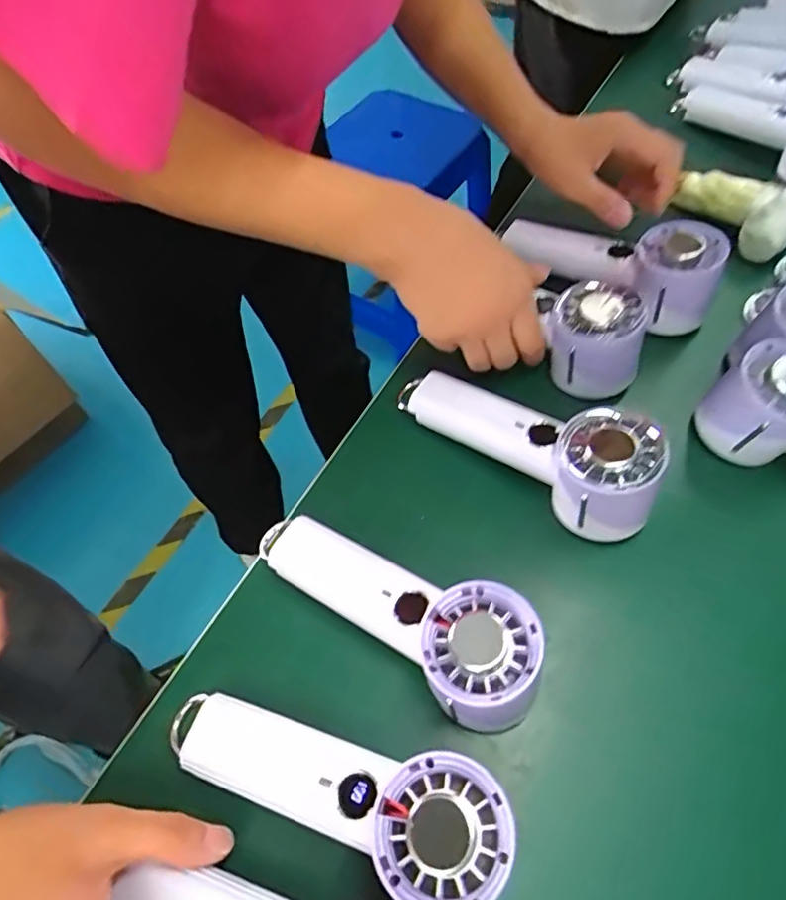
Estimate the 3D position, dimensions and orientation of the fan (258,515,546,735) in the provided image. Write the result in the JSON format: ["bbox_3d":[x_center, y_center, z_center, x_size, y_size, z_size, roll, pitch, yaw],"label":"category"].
[{"bbox_3d":[-0.004,0.095,0.355,0.196,0.046,0.071,20,60,33],"label":"fan"}]

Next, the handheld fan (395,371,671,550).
[{"bbox_3d":[0.089,-0.008,0.426,0.205,0.065,0.067,27,62,33],"label":"handheld fan"}]

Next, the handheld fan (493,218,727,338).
[{"bbox_3d":[0.194,-0.176,0.519,0.074,0.070,0.186,-40,65,-20],"label":"handheld fan"}]

